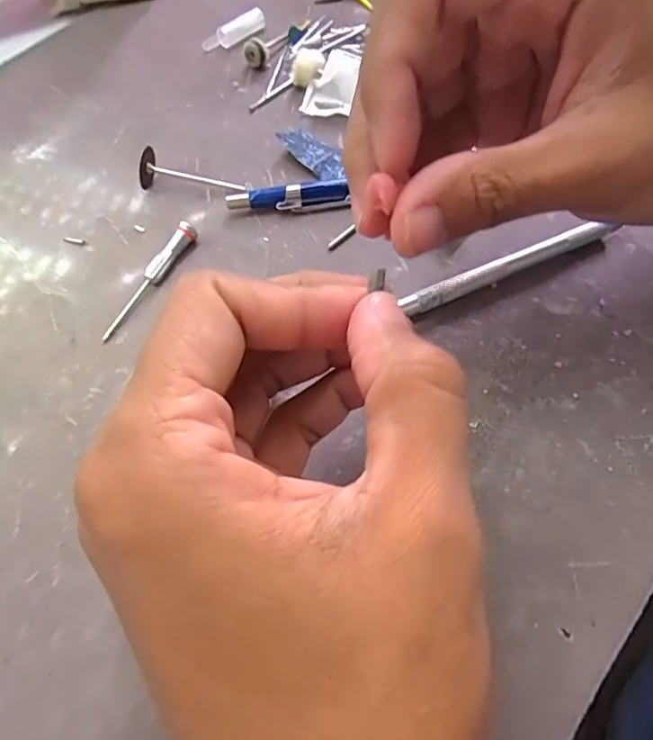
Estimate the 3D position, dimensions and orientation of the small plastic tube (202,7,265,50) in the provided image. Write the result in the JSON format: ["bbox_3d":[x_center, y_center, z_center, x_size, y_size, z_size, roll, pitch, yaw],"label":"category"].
[{"bbox_3d":[-0.052,-0.193,0.289,0.039,0.010,0.011,-25,64,-10],"label":"small plastic tube"}]

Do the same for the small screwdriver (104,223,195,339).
[{"bbox_3d":[-0.073,-0.037,0.207,0.007,0.009,0.059,26,66,15],"label":"small screwdriver"}]

